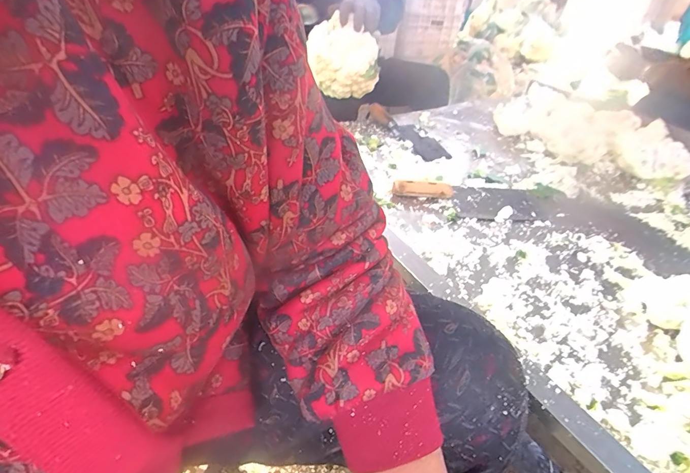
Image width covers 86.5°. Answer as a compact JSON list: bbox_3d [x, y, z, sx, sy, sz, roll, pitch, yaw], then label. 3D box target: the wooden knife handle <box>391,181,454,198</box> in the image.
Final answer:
[{"bbox_3d":[0.152,-0.093,0.726,0.117,0.030,0.026,4,38,-1],"label":"wooden knife handle"}]

